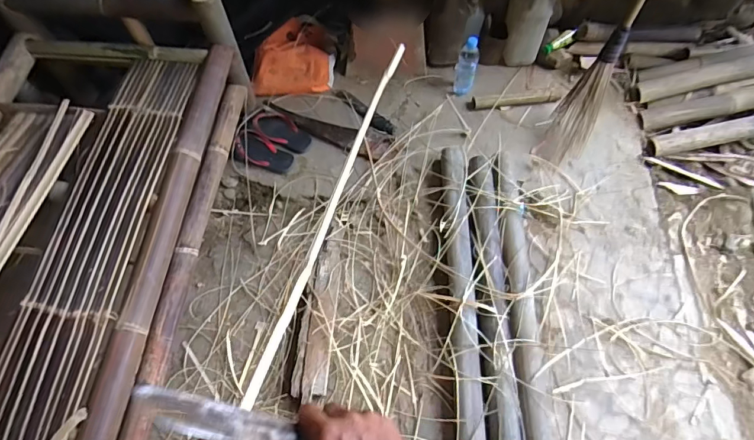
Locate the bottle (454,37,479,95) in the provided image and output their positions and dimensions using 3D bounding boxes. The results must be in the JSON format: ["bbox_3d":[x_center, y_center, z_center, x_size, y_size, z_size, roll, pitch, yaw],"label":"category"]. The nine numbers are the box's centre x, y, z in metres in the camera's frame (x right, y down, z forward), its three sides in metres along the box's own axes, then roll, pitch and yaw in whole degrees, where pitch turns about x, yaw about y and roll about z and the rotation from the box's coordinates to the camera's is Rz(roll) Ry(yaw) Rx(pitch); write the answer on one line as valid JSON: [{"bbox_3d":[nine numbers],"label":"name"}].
[{"bbox_3d":[0.302,-0.521,1.521,0.063,0.206,0.073,2,63,2],"label":"bottle"}]

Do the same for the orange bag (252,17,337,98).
[{"bbox_3d":[-0.283,-0.560,1.591,0.271,0.068,0.289,12,87,-3],"label":"orange bag"}]

